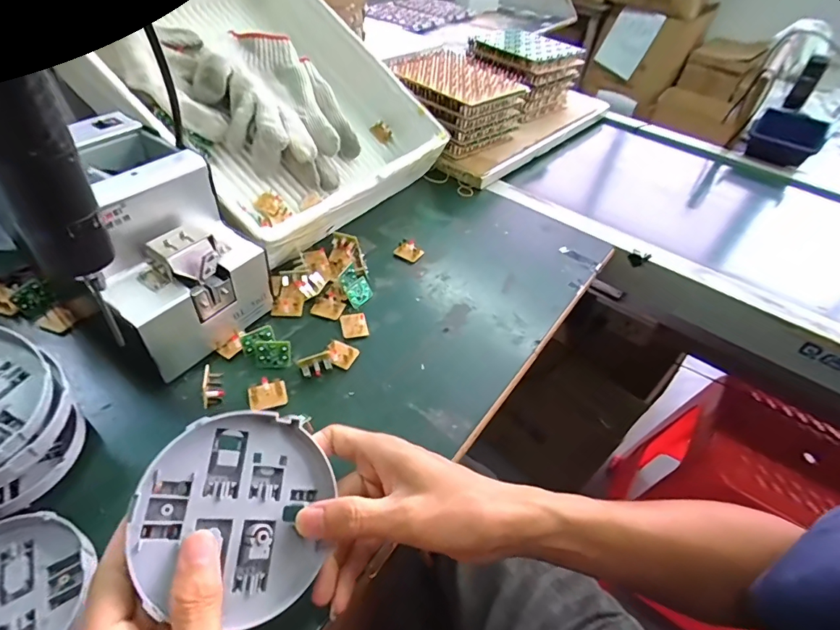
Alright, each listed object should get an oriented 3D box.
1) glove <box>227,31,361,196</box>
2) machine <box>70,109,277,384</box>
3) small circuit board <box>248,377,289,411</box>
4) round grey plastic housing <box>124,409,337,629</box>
[{"bbox_3d":[-0.152,-0.270,0.569,0.108,0.054,0.228,-25,84,-28],"label":"glove"},{"bbox_3d":[-0.238,-0.059,0.395,0.164,0.148,0.130,27,49,18],"label":"machine"},{"bbox_3d":[-0.131,0.068,0.383,0.031,0.011,0.025,-10,49,-17],"label":"small circuit board"},{"bbox_3d":[-0.098,0.105,0.245,0.099,0.014,0.102,18,59,-32],"label":"round grey plastic housing"}]

